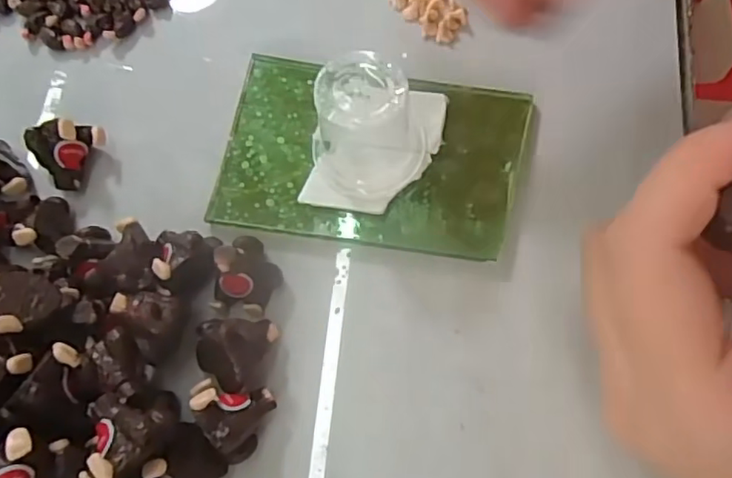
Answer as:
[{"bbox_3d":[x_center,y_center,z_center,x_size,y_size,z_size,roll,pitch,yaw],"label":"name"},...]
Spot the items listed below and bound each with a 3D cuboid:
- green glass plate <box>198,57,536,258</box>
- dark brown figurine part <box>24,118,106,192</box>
[{"bbox_3d":[0.001,-0.030,0.208,0.102,0.008,0.067,10,73,7],"label":"green glass plate"},{"bbox_3d":[-0.107,-0.032,0.210,0.016,0.020,0.024,25,74,10],"label":"dark brown figurine part"}]

